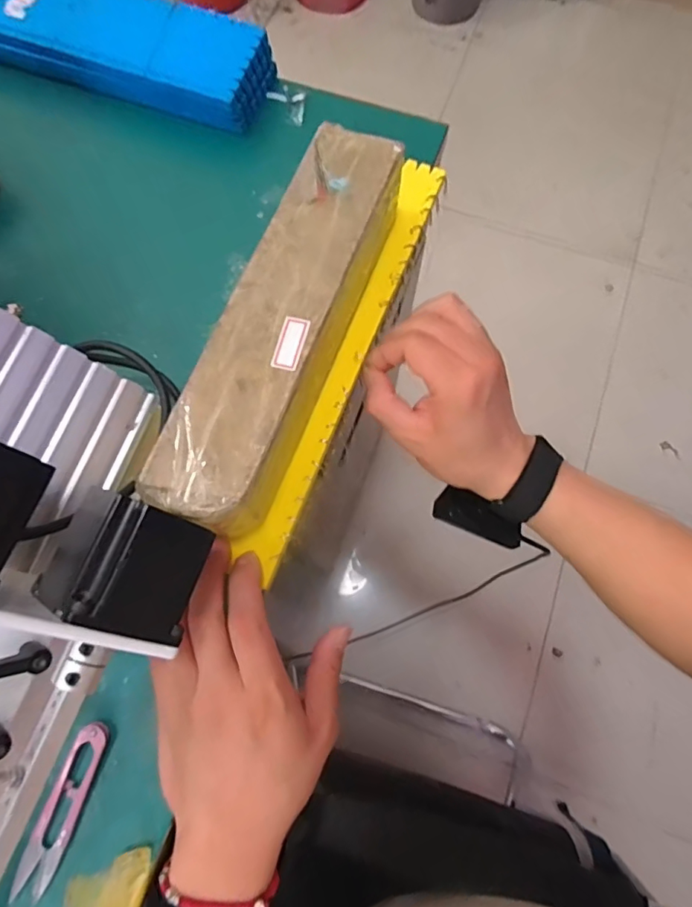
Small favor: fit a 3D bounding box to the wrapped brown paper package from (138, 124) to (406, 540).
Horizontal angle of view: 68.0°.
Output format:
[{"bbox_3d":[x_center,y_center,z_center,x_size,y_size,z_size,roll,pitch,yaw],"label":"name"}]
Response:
[{"bbox_3d":[-0.033,-0.080,0.326,0.067,0.057,0.268,21,75,6],"label":"wrapped brown paper package"}]

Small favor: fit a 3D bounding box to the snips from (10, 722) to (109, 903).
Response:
[{"bbox_3d":[-0.170,0.212,0.306,0.022,0.009,0.095,18,75,5],"label":"snips"}]

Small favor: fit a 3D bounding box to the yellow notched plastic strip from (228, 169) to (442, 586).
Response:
[{"bbox_3d":[0.005,-0.079,0.365,0.034,0.007,0.331,20,73,6],"label":"yellow notched plastic strip"}]

